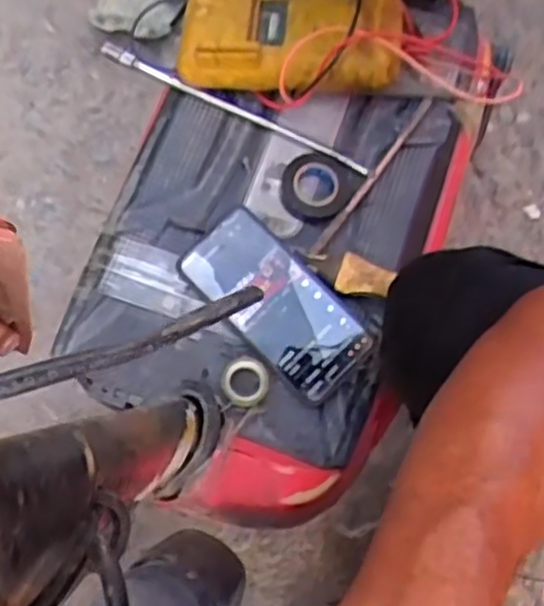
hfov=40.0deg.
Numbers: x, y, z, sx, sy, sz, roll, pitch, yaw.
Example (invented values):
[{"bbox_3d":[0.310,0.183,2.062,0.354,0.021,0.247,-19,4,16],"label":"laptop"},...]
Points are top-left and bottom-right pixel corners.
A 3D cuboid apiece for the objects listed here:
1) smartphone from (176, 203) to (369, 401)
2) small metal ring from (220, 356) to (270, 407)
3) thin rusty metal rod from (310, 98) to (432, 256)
[{"bbox_3d":[0.002,-0.002,0.607,0.163,0.015,0.079,44,87,7],"label":"smartphone"},{"bbox_3d":[-0.021,0.062,0.589,0.037,0.009,0.038,0,74,-2],"label":"small metal ring"},{"bbox_3d":[0.088,-0.112,0.645,0.009,0.012,0.184,35,76,8],"label":"thin rusty metal rod"}]

